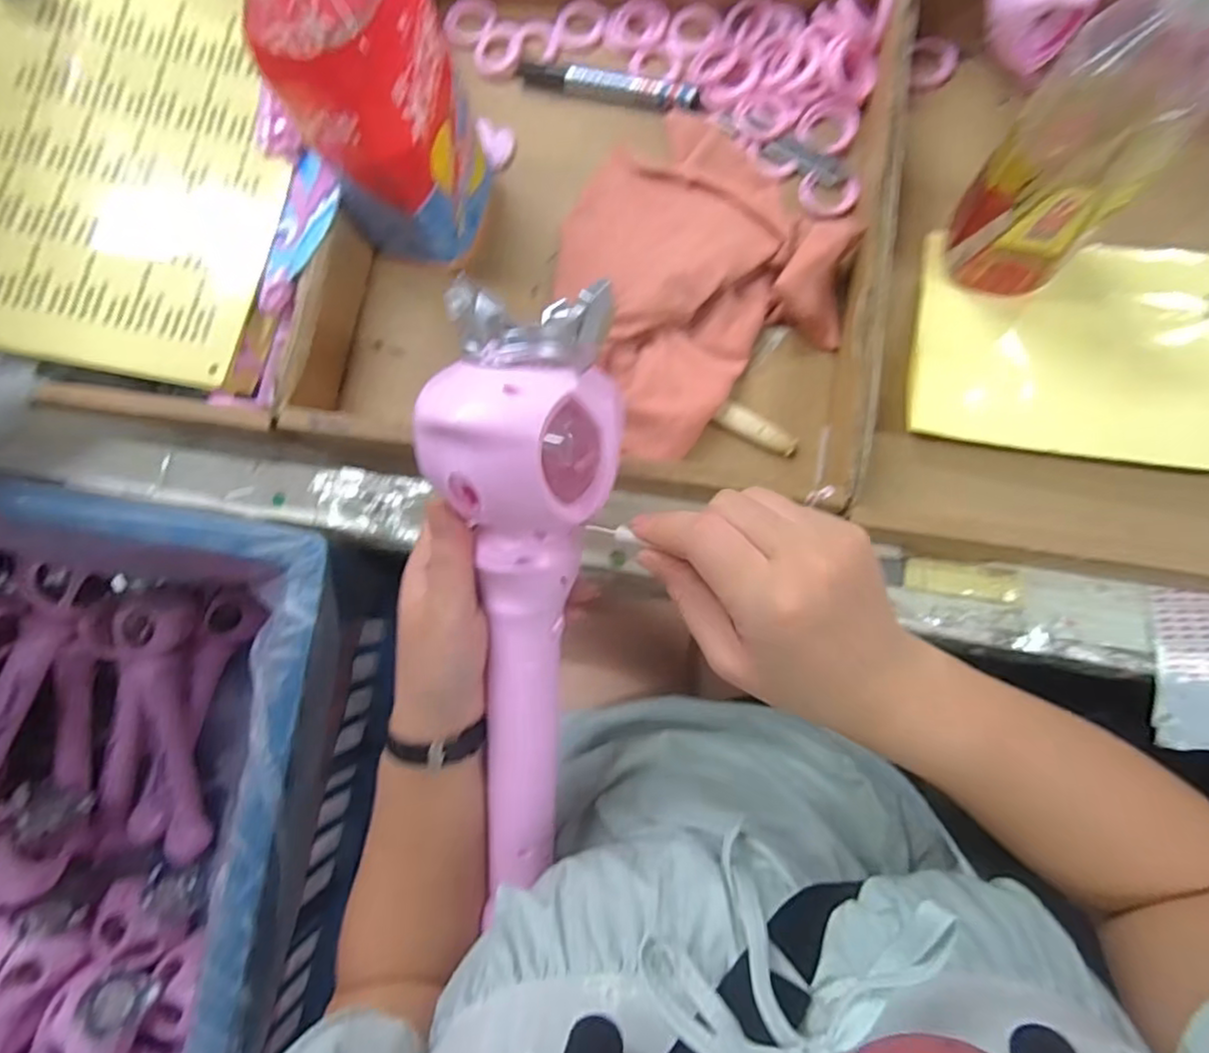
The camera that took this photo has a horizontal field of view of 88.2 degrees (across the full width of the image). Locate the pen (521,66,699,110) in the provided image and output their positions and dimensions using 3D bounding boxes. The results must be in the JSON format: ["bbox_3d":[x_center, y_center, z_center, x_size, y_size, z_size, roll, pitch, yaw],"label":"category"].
[{"bbox_3d":[0.002,-0.314,0.444,0.131,0.012,0.019,15,84,8],"label":"pen"}]

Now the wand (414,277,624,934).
[{"bbox_3d":[-0.041,0.056,0.297,0.076,0.048,0.311,5,113,7],"label":"wand"}]

